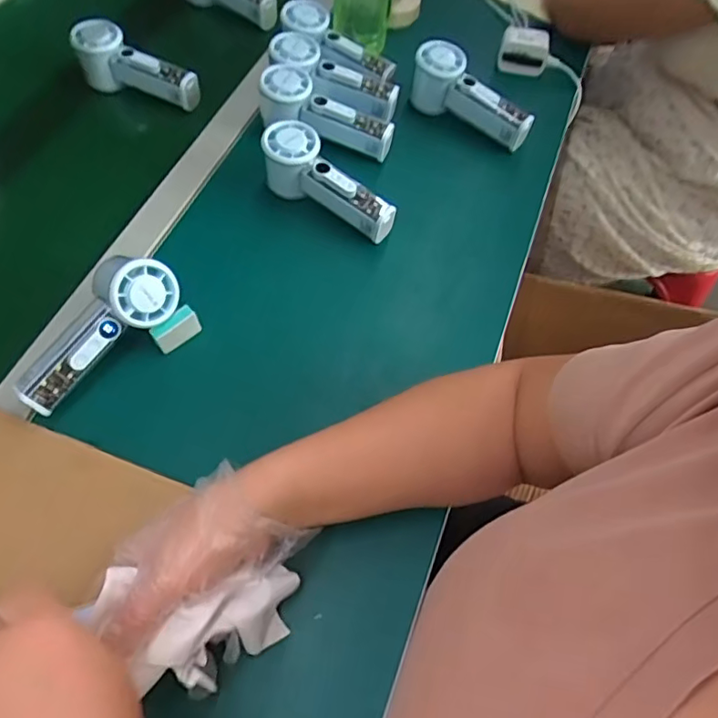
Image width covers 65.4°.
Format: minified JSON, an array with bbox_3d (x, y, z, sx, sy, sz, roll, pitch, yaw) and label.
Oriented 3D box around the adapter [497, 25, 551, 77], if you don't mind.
[{"bbox_3d":[0.209,-0.389,0.703,0.060,0.050,0.029,15,61,9],"label":"adapter"}]

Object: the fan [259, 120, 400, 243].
[{"bbox_3d":[-0.032,-0.177,0.576,0.156,0.064,0.050,37,66,3],"label":"fan"}]

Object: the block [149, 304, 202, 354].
[{"bbox_3d":[-0.162,-0.026,0.498,0.016,0.028,0.040,38,67,19],"label":"block"}]

